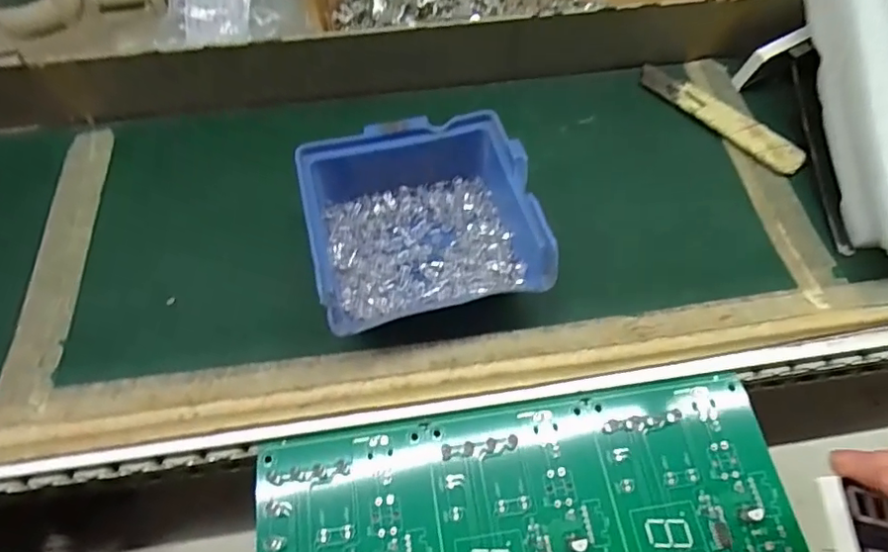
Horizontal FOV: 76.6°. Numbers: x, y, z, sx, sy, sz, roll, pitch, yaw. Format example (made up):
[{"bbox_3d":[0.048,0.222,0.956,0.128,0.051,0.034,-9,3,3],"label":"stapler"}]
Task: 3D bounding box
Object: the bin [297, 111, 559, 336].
[{"bbox_3d":[-0.010,-0.025,0.271,0.099,0.050,0.095,-13,61,-8],"label":"bin"}]

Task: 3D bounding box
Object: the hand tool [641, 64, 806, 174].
[{"bbox_3d":[0.165,-0.097,0.339,0.022,0.006,0.108,-37,67,-20],"label":"hand tool"}]

